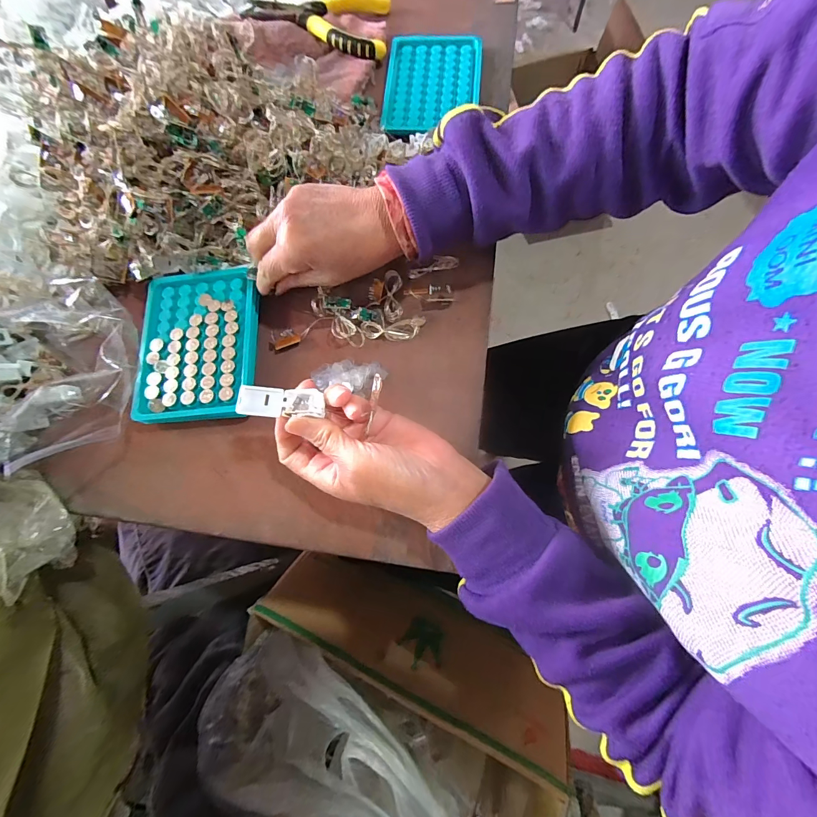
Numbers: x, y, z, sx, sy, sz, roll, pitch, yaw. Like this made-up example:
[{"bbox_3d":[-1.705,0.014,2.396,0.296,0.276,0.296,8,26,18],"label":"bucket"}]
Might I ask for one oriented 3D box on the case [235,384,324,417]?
[{"bbox_3d":[-0.084,-0.005,0.244,0.054,0.012,0.020,3,74,-1],"label":"case"}]

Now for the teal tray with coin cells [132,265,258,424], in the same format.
[{"bbox_3d":[-0.181,-0.055,0.315,0.098,0.015,0.135,-4,74,0],"label":"teal tray with coin cells"}]

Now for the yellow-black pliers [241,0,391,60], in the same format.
[{"bbox_3d":[-0.100,-0.422,0.406,0.154,0.019,0.085,1,75,4],"label":"yellow-black pliers"}]

